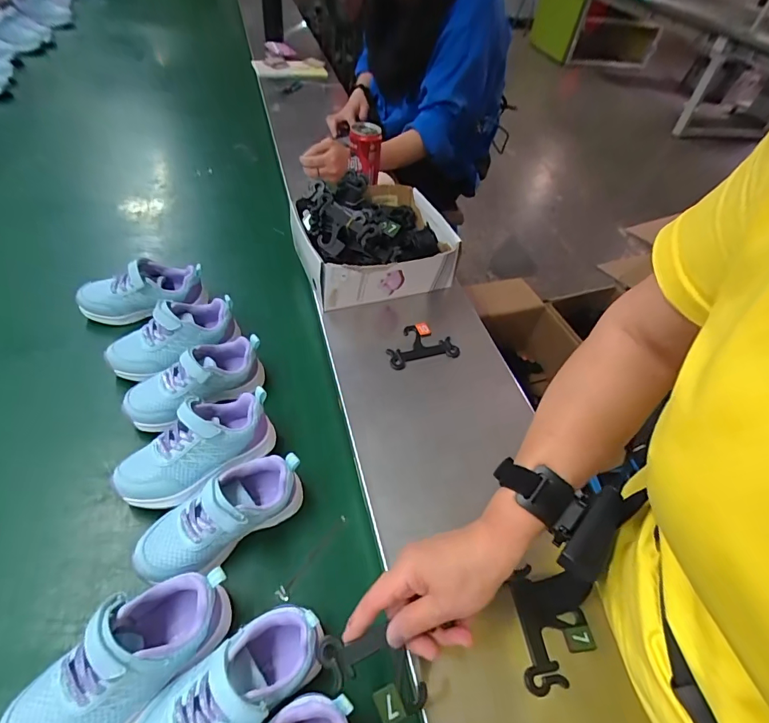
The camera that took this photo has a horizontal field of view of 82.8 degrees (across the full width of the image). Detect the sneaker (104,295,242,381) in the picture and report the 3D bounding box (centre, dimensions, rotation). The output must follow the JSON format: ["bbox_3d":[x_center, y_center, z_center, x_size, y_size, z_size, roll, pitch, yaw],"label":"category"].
[{"bbox_3d":[-0.271,-0.034,0.565,0.161,0.068,0.071,-23,56,-24],"label":"sneaker"}]

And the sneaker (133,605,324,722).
[{"bbox_3d":[-0.122,0.258,0.337,0.150,0.065,0.062,-24,57,-25],"label":"sneaker"}]

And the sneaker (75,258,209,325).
[{"bbox_3d":[-0.344,-0.099,0.626,0.165,0.083,0.067,-10,52,-16],"label":"sneaker"}]

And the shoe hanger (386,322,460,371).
[{"bbox_3d":[0.048,-0.026,0.623,0.100,0.013,0.070,-11,53,-17],"label":"shoe hanger"}]

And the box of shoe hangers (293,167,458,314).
[{"bbox_3d":[-0.019,-0.195,0.688,0.223,0.113,0.209,-13,52,-18],"label":"box of shoe hangers"}]

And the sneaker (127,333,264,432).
[{"bbox_3d":[-0.226,0.021,0.525,0.162,0.069,0.067,-28,58,-27],"label":"sneaker"}]

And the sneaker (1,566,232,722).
[{"bbox_3d":[-0.201,0.235,0.341,0.069,0.076,0.162,39,56,24],"label":"sneaker"}]

